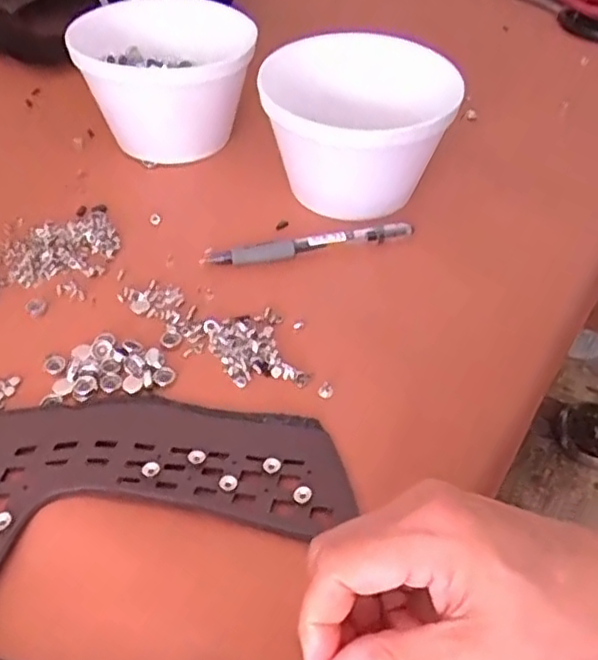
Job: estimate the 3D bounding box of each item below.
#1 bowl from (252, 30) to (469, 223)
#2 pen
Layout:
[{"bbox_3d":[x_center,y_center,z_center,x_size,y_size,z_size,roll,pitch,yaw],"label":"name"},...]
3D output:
[{"bbox_3d":[0.040,-0.132,0.451,0.115,0.092,0.115,1,46,-1],"label":"bowl"},{"bbox_3d":[0.008,-0.055,0.433,0.128,0.013,0.010,-9,47,-10],"label":"pen"}]

